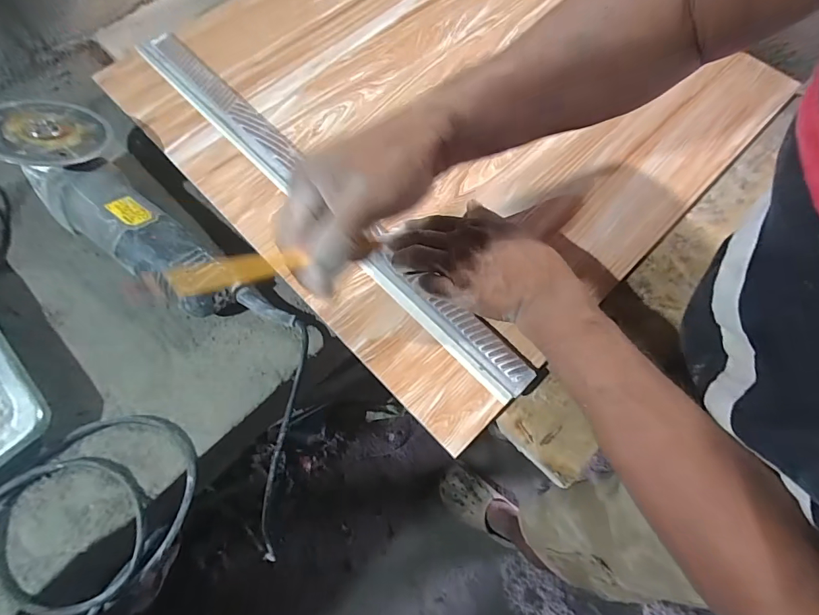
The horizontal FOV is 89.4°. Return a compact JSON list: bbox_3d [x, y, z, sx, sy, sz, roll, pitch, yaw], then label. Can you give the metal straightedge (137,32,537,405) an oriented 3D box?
[{"bbox_3d":[-0.109,-0.128,0.430,0.043,0.011,0.581,-40,73,-16],"label":"metal straightedge"}]

